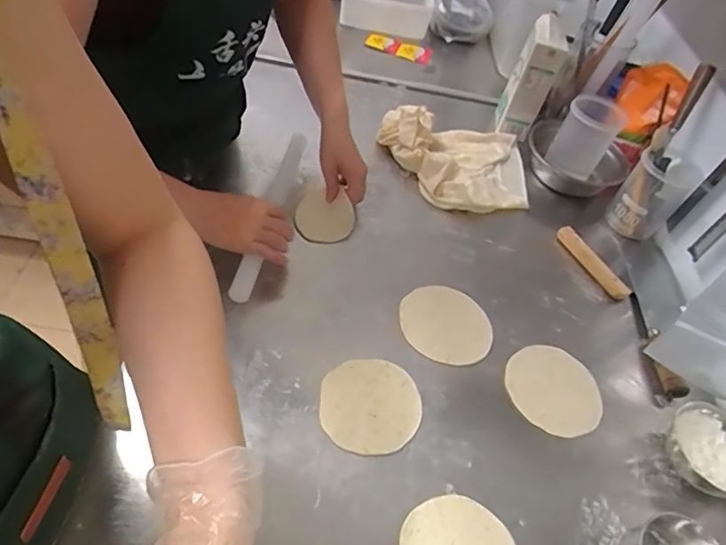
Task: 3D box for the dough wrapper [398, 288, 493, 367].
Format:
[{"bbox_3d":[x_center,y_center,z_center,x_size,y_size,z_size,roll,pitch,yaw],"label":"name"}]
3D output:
[{"bbox_3d":[0.114,0.069,0.722,0.124,0.005,0.119,4,50,-11],"label":"dough wrapper"}]

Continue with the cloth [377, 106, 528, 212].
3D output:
[{"bbox_3d":[0.179,-0.209,0.935,0.279,0.077,0.215,0,51,-12],"label":"cloth"}]

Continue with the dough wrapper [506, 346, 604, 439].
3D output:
[{"bbox_3d":[0.253,0.154,0.692,0.121,0.007,0.122,-10,57,-18],"label":"dough wrapper"}]

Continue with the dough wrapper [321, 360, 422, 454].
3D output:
[{"bbox_3d":[0.010,0.159,0.631,0.121,0.006,0.115,4,49,-11],"label":"dough wrapper"}]

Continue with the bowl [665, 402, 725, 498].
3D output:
[{"bbox_3d":[0.415,0.225,0.639,0.087,0.069,0.107,-25,60,-28],"label":"bowl"}]

